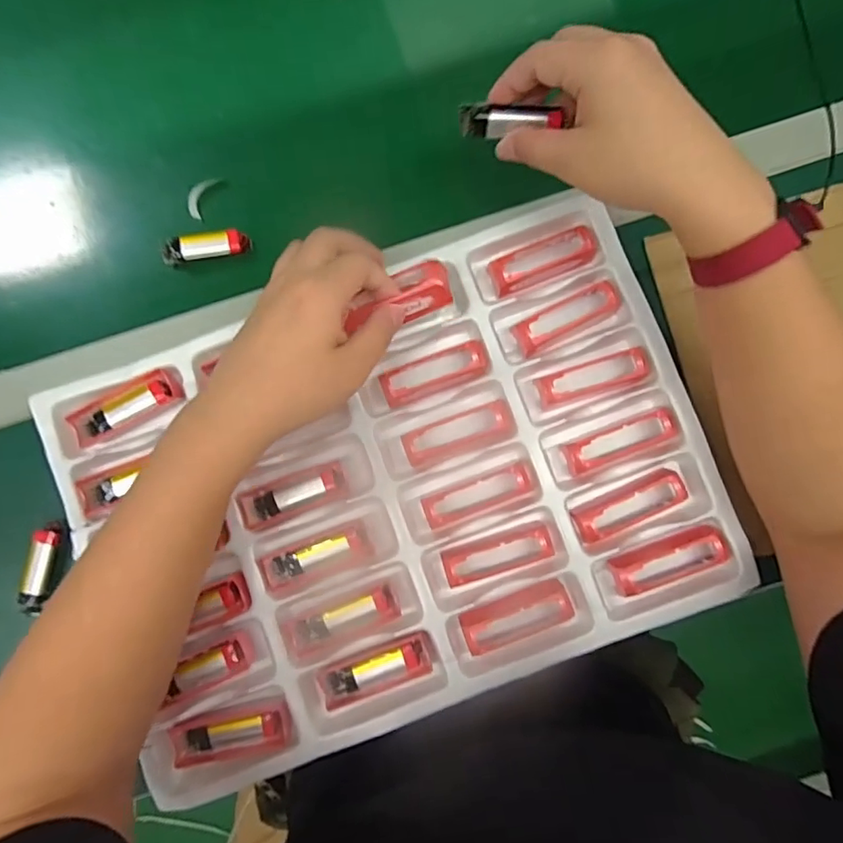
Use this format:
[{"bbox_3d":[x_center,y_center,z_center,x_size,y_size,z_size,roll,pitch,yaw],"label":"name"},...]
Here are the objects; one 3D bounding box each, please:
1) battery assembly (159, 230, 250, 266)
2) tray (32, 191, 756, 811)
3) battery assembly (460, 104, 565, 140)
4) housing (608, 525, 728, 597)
[{"bbox_3d":[-0.171,-0.137,0.425,0.065,0.017,0.020,-7,84,1],"label":"battery assembly"},{"bbox_3d":[-0.022,0.048,0.396,0.442,0.029,0.316,-21,84,-1],"label":"tray"},{"bbox_3d":[0.059,-0.199,0.351,0.065,0.014,0.017,-4,82,2],"label":"battery assembly"},{"bbox_3d":[0.175,0.097,0.378,0.078,0.020,0.031,-18,84,0],"label":"housing"}]

